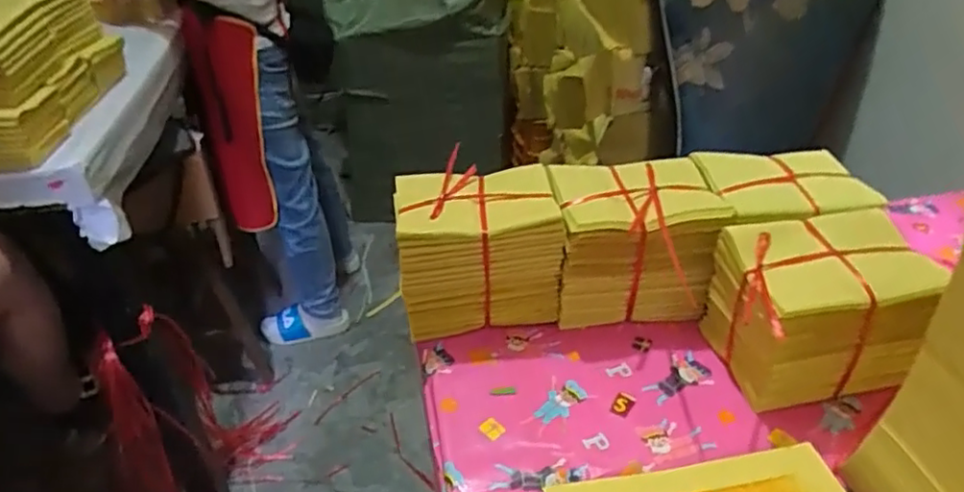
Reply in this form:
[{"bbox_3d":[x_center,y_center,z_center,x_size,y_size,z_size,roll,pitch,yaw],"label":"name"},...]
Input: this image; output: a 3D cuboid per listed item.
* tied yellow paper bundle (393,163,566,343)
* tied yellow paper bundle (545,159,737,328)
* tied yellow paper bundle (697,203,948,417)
[{"bbox_3d":[-0.006,0.006,0.685,0.162,0.149,0.117,-5,36,-4],"label":"tied yellow paper bundle"},{"bbox_3d":[0.158,0.001,0.683,0.162,0.146,0.125,-2,36,-1],"label":"tied yellow paper bundle"},{"bbox_3d":[0.305,0.063,0.603,0.153,0.134,0.124,-5,36,-5],"label":"tied yellow paper bundle"}]

